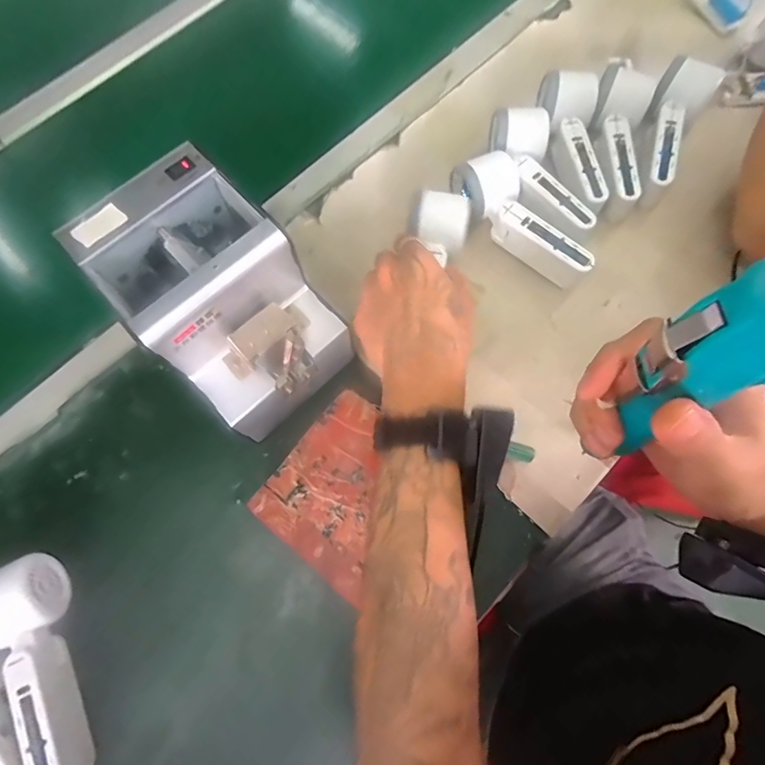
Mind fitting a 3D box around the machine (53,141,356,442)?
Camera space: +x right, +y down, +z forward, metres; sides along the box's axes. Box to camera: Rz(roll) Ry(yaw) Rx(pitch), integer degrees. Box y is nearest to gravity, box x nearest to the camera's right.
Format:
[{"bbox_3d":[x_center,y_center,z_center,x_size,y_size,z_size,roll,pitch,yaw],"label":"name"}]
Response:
[{"bbox_3d":[-0.127,-0.061,0.375,0.124,0.145,0.175,-42,75,-11],"label":"machine"}]

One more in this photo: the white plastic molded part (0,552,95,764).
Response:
[{"bbox_3d":[-0.255,0.216,0.336,0.056,0.060,0.167,-34,74,-8],"label":"white plastic molded part"}]

